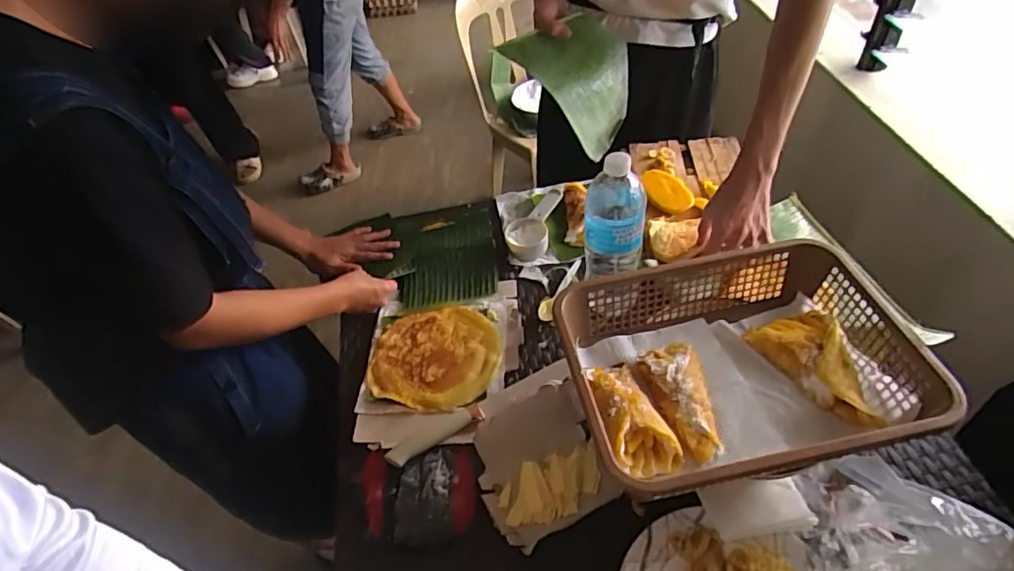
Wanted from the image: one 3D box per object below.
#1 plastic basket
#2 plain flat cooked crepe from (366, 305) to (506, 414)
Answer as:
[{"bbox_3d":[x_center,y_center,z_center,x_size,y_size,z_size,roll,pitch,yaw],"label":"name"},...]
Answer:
[{"bbox_3d":[0.248,0.093,0.633,0.346,0.096,0.265,-10,46,-3],"label":"plastic basket"},{"bbox_3d":[-0.103,0.101,0.819,0.179,0.010,0.169,-3,46,3],"label":"plain flat cooked crepe"}]

